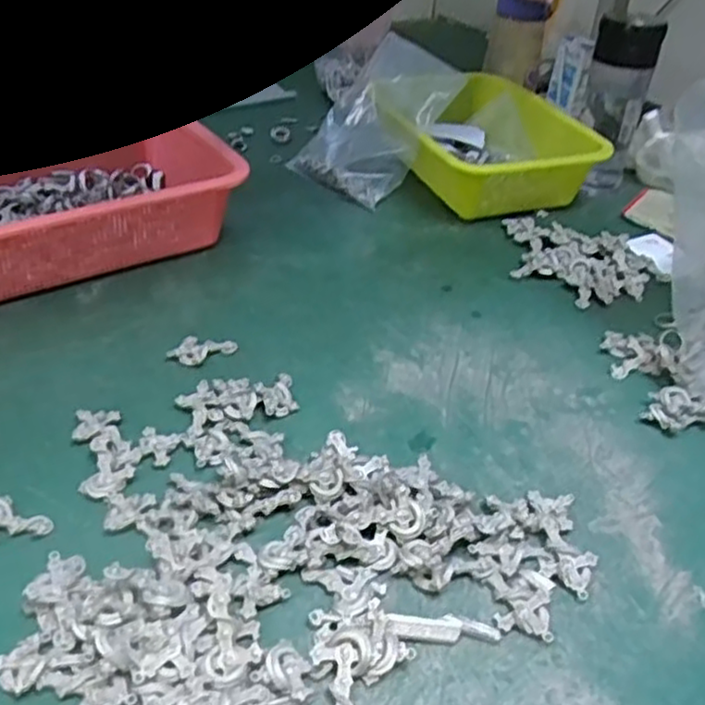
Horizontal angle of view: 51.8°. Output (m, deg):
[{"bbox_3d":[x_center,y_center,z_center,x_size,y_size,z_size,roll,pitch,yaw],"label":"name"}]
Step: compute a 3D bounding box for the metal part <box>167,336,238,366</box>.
[{"bbox_3d":[-0.115,-0.002,0.561,0.052,0.009,0.025,-4,36,-12],"label":"metal part"}]

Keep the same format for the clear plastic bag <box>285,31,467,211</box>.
[{"bbox_3d":[0.021,-0.252,0.811,0.148,0.135,0.155,-22,44,-30],"label":"clear plastic bag"}]

